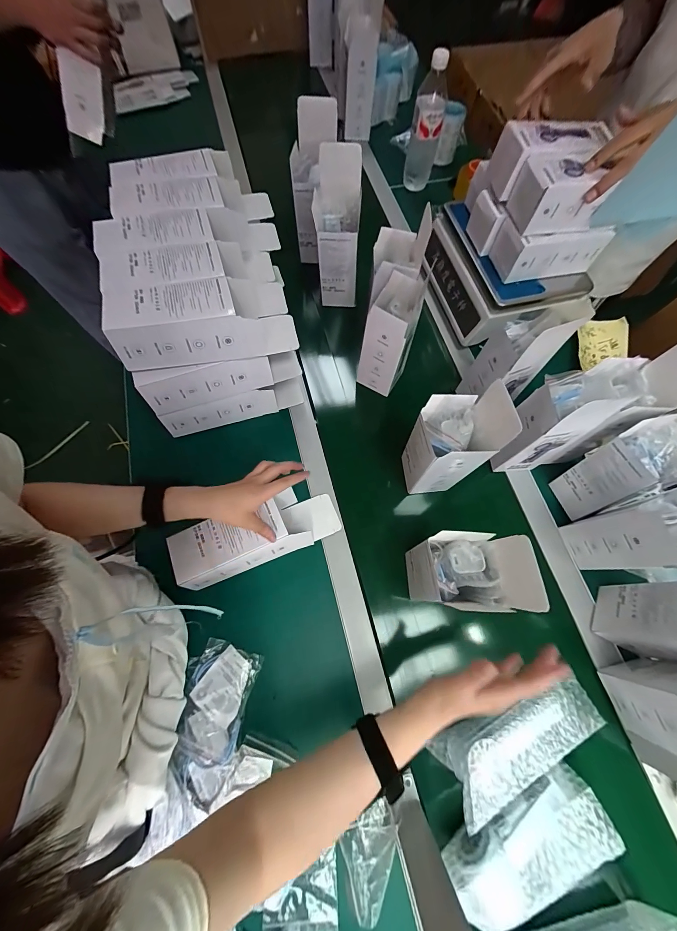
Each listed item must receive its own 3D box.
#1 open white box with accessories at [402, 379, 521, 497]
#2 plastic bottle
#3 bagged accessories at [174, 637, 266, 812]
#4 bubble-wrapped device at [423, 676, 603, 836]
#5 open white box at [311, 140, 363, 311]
[{"bbox_3d":[0.155,-0.027,0.470,0.088,0.225,0.080,4,67,1],"label":"open white box with accessories"},{"bbox_3d":[0.200,-0.767,0.738,0.067,0.224,0.067,8,67,3],"label":"plastic bottle"},{"bbox_3d":[-0.176,0.344,0.444,0.095,0.017,0.174,10,67,4],"label":"bagged accessories"},{"bbox_3d":[0.231,0.354,0.420,0.205,0.056,0.073,-23,69,-10],"label":"bubble-wrapped device"},{"bbox_3d":[-0.004,-0.427,0.610,0.078,0.242,0.080,-1,67,-1],"label":"open white box"}]

